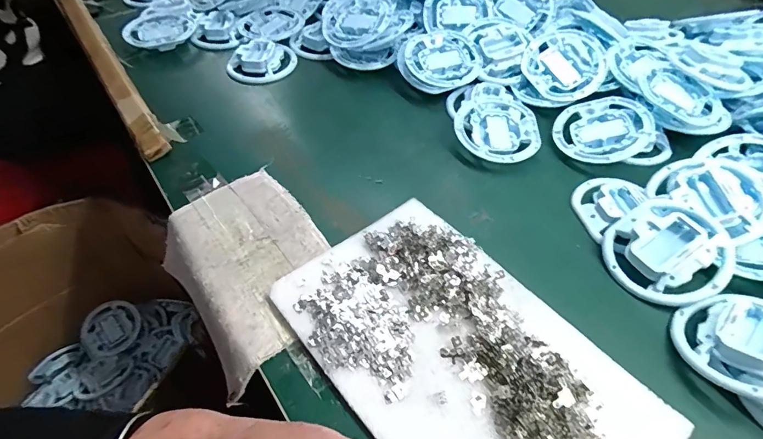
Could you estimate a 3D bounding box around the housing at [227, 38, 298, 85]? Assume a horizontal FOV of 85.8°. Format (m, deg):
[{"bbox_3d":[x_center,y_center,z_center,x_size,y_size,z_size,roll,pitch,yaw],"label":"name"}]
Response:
[{"bbox_3d":[-0.179,-0.241,0.618,0.092,0.016,0.095,0,52,0],"label":"housing"}]

